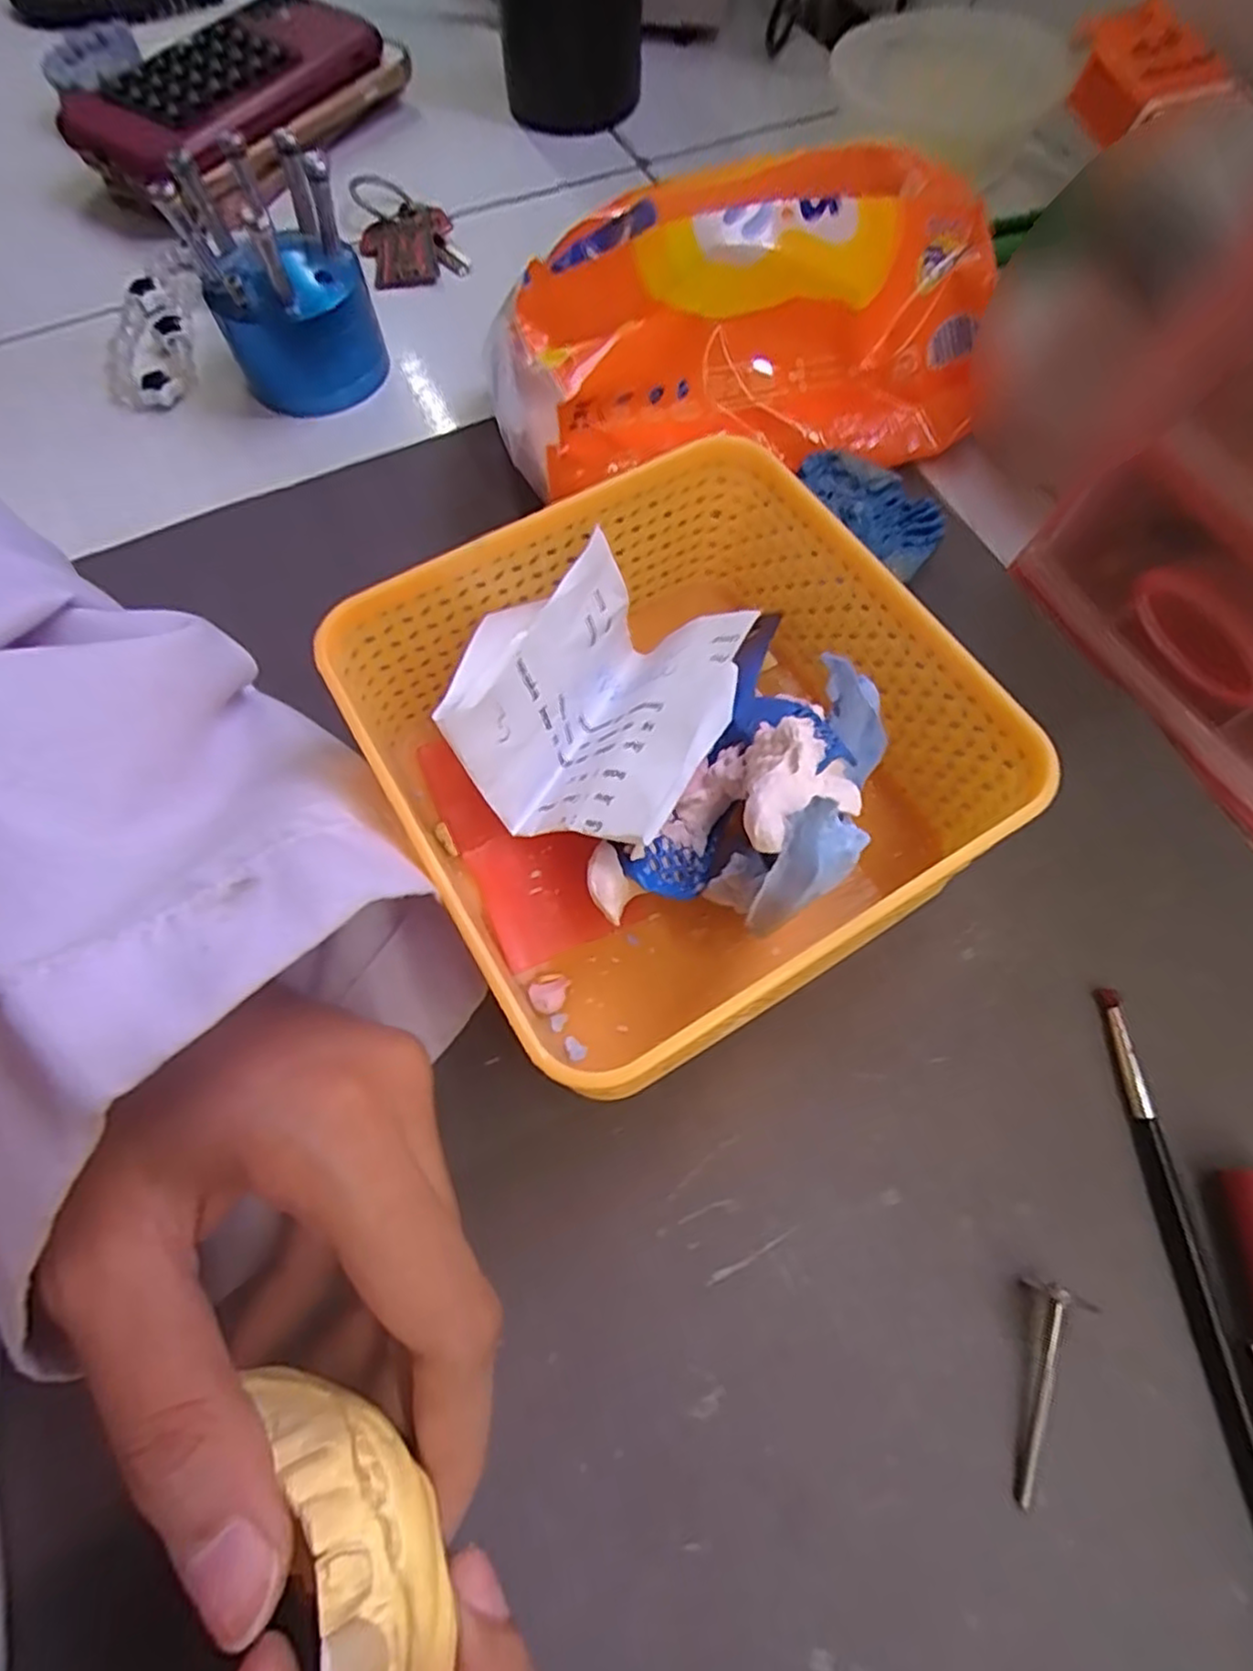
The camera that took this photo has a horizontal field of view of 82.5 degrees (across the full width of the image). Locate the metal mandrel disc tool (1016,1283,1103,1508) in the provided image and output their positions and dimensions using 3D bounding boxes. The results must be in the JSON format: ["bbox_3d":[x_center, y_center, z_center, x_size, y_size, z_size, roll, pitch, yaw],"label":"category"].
[{"bbox_3d":[0.094,0.124,0.157,0.009,0.013,0.044,13,69,5],"label":"metal mandrel disc tool"}]

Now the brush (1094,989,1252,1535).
[{"bbox_3d":[0.135,0.122,0.160,0.007,0.006,0.170,-2,67,-1],"label":"brush"}]

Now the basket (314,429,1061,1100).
[{"bbox_3d":[0.012,-0.020,0.188,0.138,0.067,0.129,-30,70,-12],"label":"basket"}]

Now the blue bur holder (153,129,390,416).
[{"bbox_3d":[-0.130,-0.210,0.269,0.058,0.067,0.059,-20,68,-8],"label":"blue bur holder"}]

